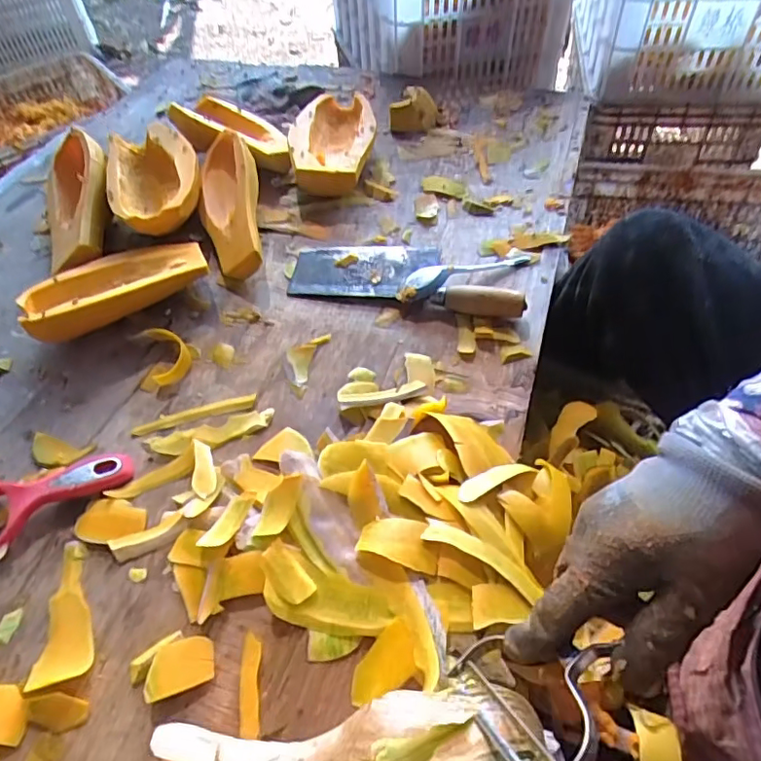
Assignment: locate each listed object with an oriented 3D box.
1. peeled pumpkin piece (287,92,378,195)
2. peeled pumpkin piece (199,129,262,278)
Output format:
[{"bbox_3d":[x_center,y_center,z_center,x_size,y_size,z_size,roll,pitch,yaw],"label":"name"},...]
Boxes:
[{"bbox_3d":[-0.063,-0.316,0.761,0.105,0.062,0.148,-1,53,2],"label":"peeled pumpkin piece"},{"bbox_3d":[-0.179,-0.209,0.671,0.075,0.089,0.190,-13,53,-7],"label":"peeled pumpkin piece"}]

